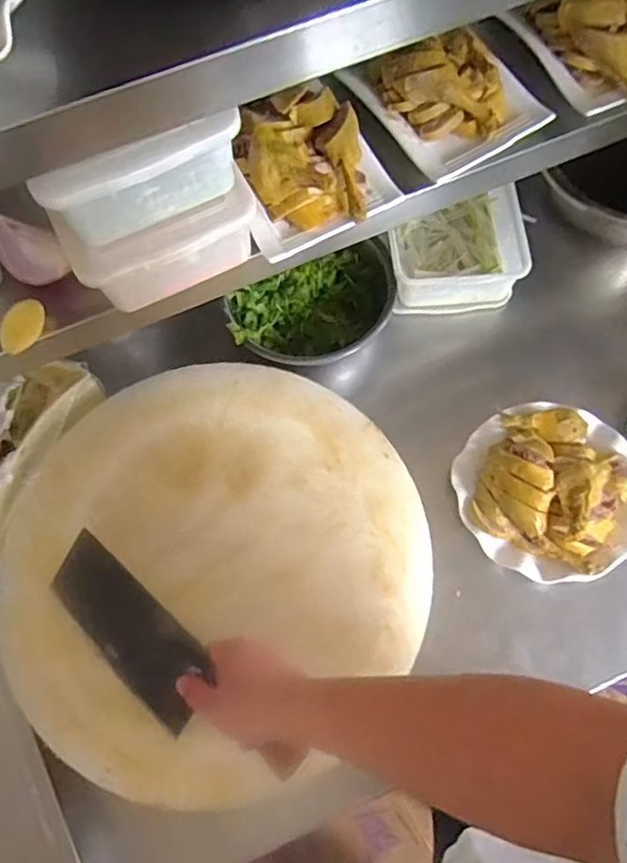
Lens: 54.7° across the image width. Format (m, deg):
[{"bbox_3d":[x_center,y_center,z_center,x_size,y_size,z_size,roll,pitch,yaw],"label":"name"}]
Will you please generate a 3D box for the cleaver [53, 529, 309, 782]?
[{"bbox_3d":[-0.143,0.230,0.595,0.299,0.016,0.085,38,92,12],"label":"cleaver"}]

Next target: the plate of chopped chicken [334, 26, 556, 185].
[{"bbox_3d":[0.138,-0.362,0.633,0.151,0.057,0.180,-31,70,-9],"label":"plate of chopped chicken"}]

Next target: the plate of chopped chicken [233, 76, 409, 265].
[{"bbox_3d":[-0.005,-0.262,0.601,0.147,0.058,0.146,-22,69,-6],"label":"plate of chopped chicken"}]

